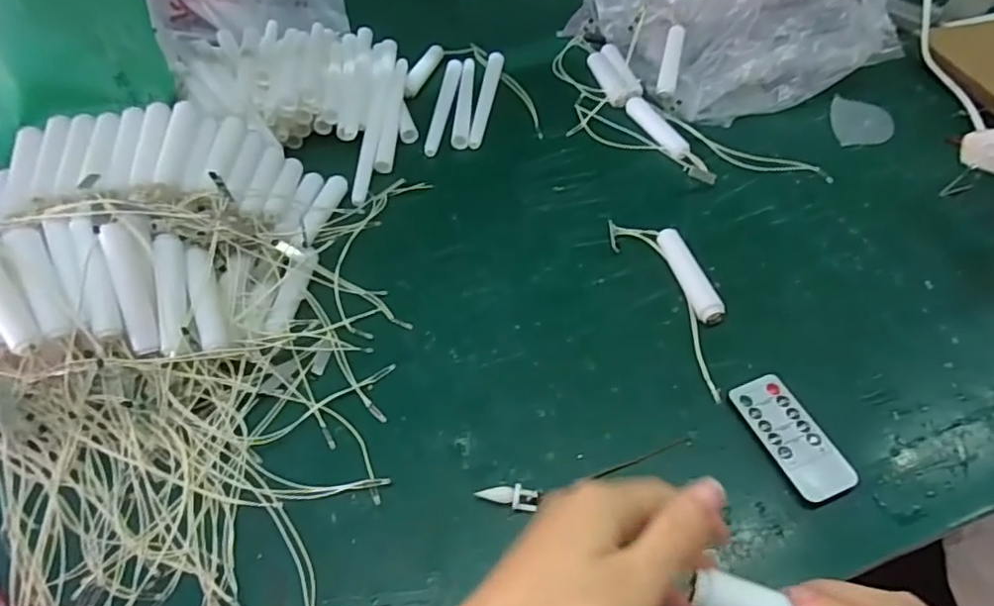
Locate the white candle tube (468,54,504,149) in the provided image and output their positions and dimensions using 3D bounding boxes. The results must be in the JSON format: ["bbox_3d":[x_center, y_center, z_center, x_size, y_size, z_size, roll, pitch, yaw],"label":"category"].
[{"bbox_3d":[-0.011,-0.223,0.640,0.021,0.014,0.156,3,52,7],"label":"white candle tube"}]

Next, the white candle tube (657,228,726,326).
[{"bbox_3d":[0.149,-0.023,0.461,0.019,0.014,0.093,-11,52,-4],"label":"white candle tube"}]

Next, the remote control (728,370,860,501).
[{"bbox_3d":[0.188,0.084,0.378,0.039,0.006,0.083,-19,53,-11],"label":"remote control"}]

